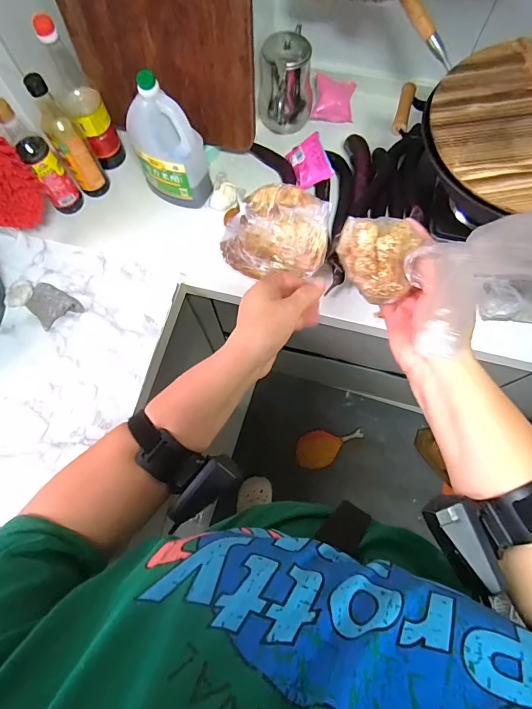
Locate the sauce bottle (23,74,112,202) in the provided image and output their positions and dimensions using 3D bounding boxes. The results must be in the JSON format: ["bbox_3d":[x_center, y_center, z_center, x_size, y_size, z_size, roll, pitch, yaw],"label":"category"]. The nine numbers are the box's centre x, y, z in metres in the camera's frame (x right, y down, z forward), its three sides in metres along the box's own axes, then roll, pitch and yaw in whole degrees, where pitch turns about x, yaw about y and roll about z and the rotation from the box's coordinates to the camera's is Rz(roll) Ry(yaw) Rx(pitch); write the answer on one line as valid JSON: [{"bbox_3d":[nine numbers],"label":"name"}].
[{"bbox_3d":[-0.369,-0.394,0.754,0.060,0.247,0.047,-28,73,-7],"label":"sauce bottle"}]

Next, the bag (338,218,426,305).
[{"bbox_3d":[0.107,-0.093,0.389,0.071,0.056,0.061,9,72,4],"label":"bag"}]

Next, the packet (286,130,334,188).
[{"bbox_3d":[0.091,-0.403,0.831,0.076,0.016,0.103,-25,73,23],"label":"packet"}]

